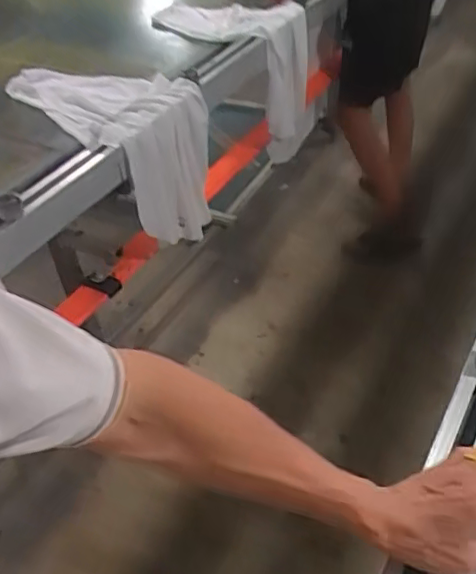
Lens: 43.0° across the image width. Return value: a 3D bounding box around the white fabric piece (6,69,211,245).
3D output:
[{"bbox_3d":[-0.277,-0.316,1.365,0.252,0.256,0.509,-36,49,-28],"label":"white fabric piece"}]

